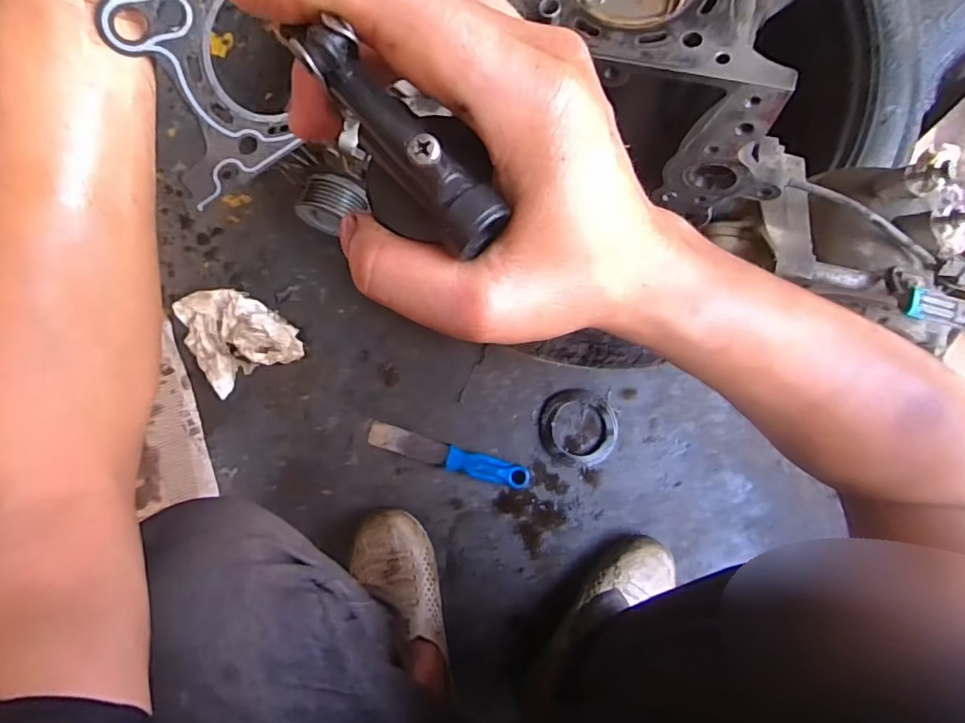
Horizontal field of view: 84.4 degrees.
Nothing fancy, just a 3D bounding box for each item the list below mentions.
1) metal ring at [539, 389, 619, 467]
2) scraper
[{"bbox_3d":[0.122,0.085,0.675,0.098,0.016,0.095,0,88,-1],"label":"metal ring"},{"bbox_3d":[-0.043,0.120,0.667,0.206,0.031,0.034,17,88,0],"label":"scraper"}]

